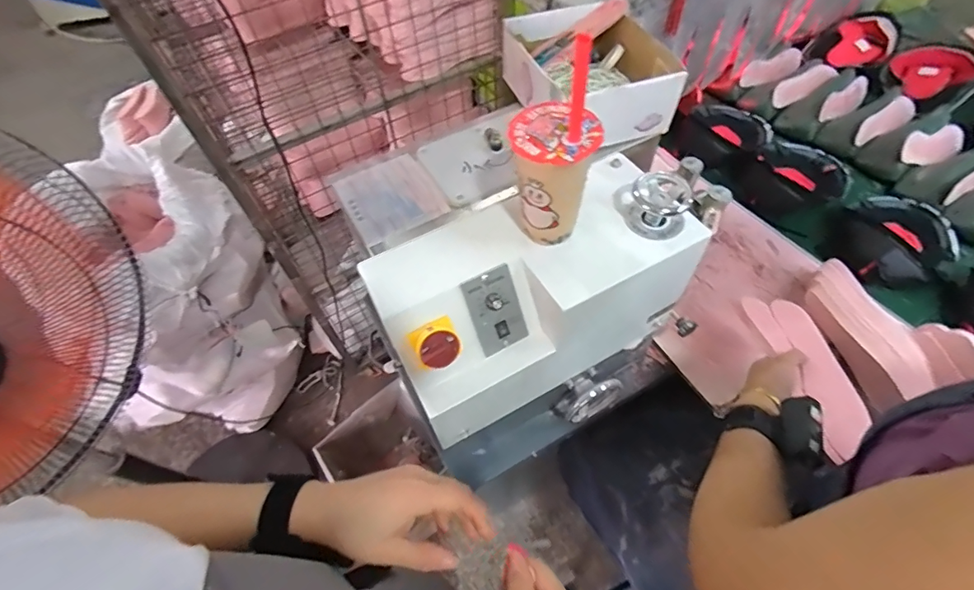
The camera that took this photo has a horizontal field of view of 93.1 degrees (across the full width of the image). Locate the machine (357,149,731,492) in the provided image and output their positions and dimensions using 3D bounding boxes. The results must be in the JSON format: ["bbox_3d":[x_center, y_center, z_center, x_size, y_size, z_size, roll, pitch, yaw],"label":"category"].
[{"bbox_3d":[0.069,0.042,0.631,0.373,0.347,0.208,-26,58,-14],"label":"machine"}]

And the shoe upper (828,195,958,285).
[{"bbox_3d":[0.770,-0.114,0.866,0.246,0.049,0.171,-28,59,-15],"label":"shoe upper"}]

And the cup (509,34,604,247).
[{"bbox_3d":[0.065,-0.141,0.457,0.085,0.210,0.078,4,56,5],"label":"cup"}]

